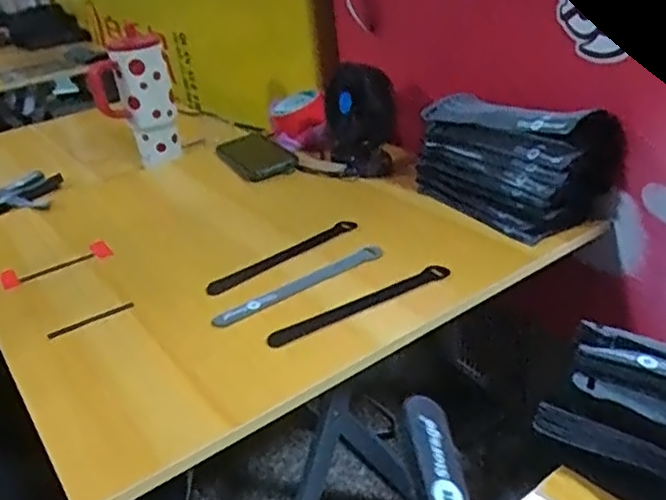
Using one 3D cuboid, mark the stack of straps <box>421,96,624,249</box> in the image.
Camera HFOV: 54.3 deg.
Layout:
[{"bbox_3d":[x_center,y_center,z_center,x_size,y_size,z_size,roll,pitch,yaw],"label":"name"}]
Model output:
[{"bbox_3d":[0.216,-0.116,0.806,0.115,0.134,0.258,-21,32,-23],"label":"stack of straps"}]

